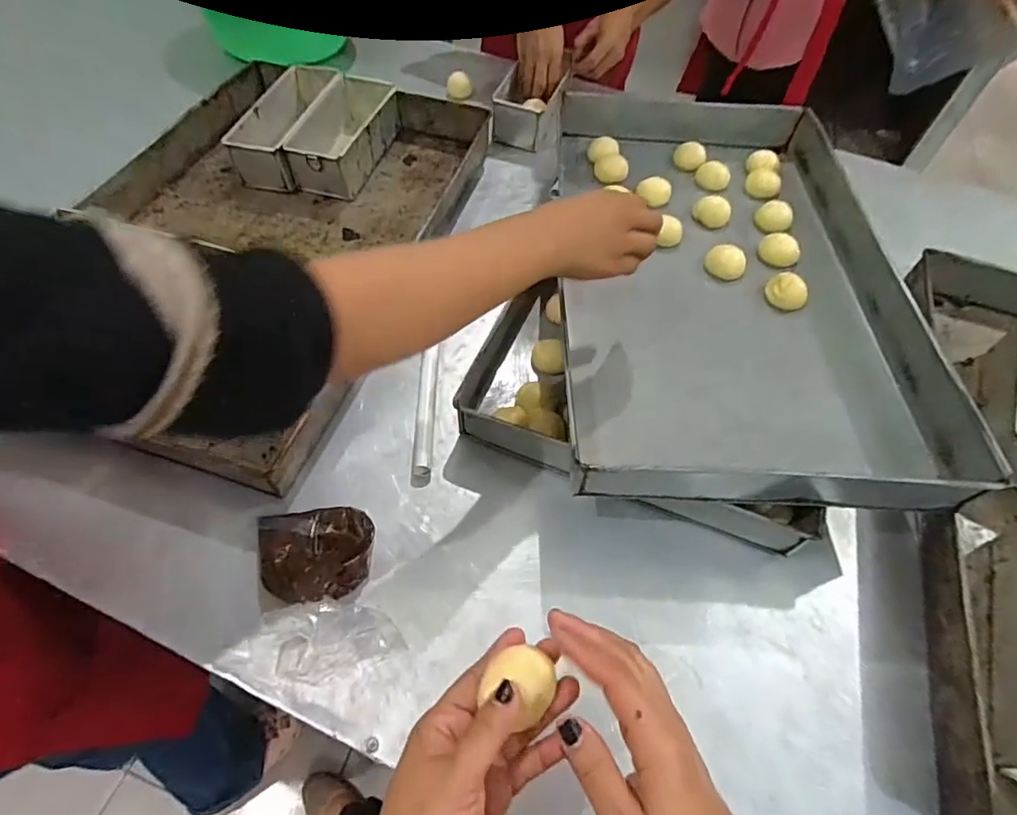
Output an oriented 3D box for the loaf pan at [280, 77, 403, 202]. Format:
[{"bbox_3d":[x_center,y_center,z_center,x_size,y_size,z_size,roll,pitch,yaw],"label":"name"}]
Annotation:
[{"bbox_3d":[-0.242,-0.411,0.824,0.101,0.067,0.231,15,56,7],"label":"loaf pan"}]

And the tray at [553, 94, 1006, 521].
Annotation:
[{"bbox_3d":[0.239,-0.185,0.659,0.367,0.078,0.646,4,55,-1],"label":"tray"}]

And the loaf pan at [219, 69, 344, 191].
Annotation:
[{"bbox_3d":[-0.330,-0.429,0.830,0.097,0.069,0.244,11,55,5],"label":"loaf pan"}]

